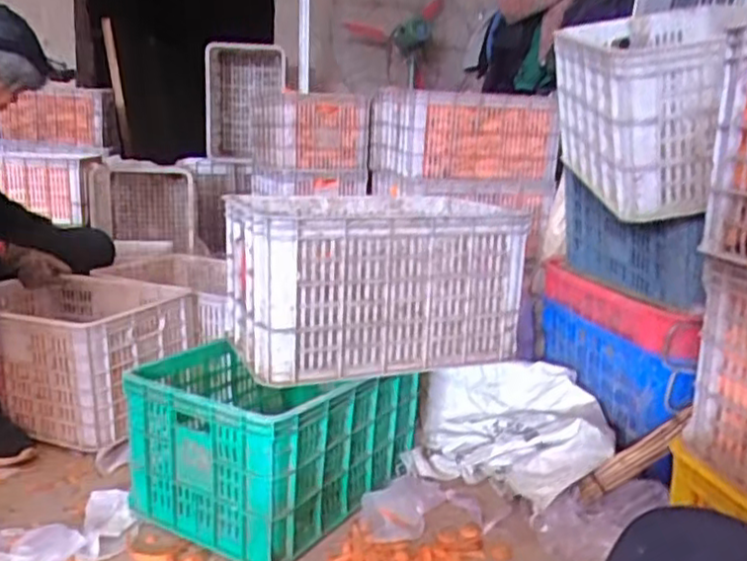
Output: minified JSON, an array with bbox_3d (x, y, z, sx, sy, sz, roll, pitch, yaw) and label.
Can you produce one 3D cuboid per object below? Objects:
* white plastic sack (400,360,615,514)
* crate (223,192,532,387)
[{"bbox_3d":[0.272,0.315,1.402,0.389,0.165,0.402,5,13,17],"label":"white plastic sack"},{"bbox_3d":[-0.010,-0.005,1.343,0.498,0.268,0.341,-3,13,-21],"label":"crate"}]

